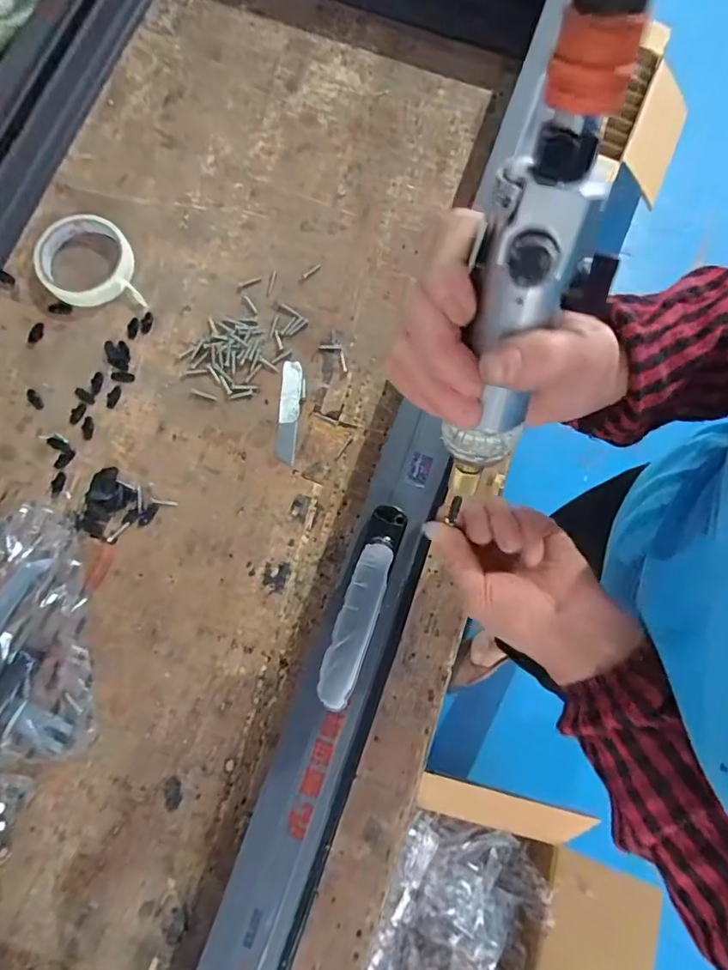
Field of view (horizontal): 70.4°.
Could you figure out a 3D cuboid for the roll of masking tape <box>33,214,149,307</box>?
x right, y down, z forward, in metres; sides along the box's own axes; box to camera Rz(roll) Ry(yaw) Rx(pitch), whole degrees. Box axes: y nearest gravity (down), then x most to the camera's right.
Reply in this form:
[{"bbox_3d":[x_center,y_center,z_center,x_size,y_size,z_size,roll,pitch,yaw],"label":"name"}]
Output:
[{"bbox_3d":[-0.279,-0.223,0.518,0.089,0.021,0.094,0,79,-2],"label":"roll of masking tape"}]

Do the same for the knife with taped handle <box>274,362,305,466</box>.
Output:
[{"bbox_3d":[-0.072,-0.073,0.509,0.023,0.005,0.101,5,79,-1],"label":"knife with taped handle"}]

